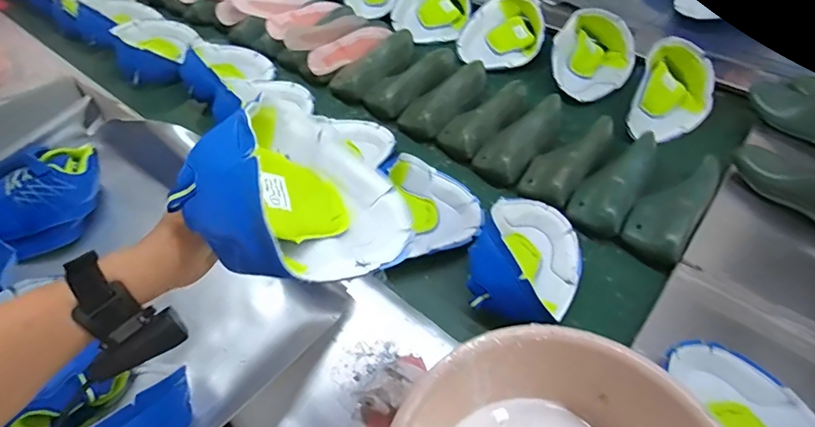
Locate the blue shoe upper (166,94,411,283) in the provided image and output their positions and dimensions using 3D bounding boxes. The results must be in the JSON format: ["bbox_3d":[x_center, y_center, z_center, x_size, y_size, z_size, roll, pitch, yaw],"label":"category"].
[{"bbox_3d":[-0.087,-0.007,0.411,0.095,0.211,0.175,-39,69,13],"label":"blue shoe upper"}]

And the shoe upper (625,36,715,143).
[{"bbox_3d":[0.498,-0.232,0.856,0.142,0.095,0.272,25,57,23],"label":"shoe upper"}]

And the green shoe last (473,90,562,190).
[{"bbox_3d":[0.217,-0.144,0.849,0.090,0.068,0.223,34,74,28],"label":"green shoe last"}]

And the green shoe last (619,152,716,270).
[{"bbox_3d":[0.407,-0.011,0.703,0.089,0.068,0.201,30,58,25],"label":"green shoe last"}]

